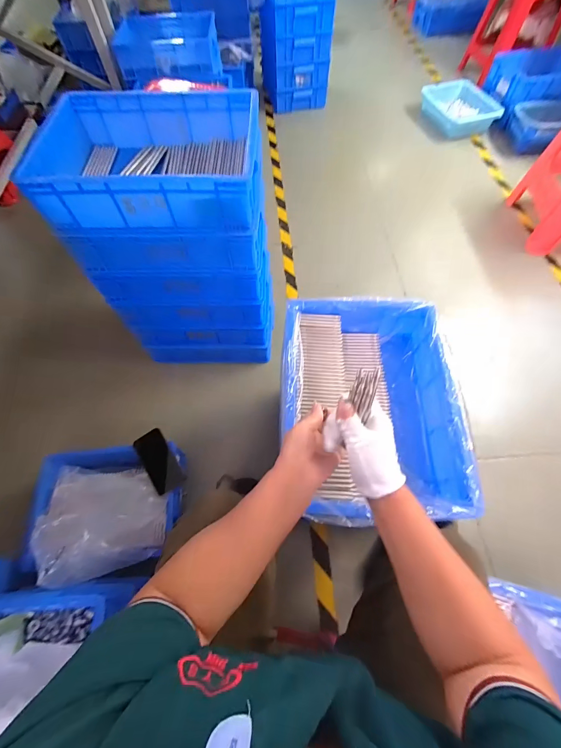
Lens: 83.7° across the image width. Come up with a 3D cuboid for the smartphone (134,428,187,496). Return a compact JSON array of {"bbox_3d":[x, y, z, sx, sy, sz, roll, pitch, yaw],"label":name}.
[{"bbox_3d":[-0.311,0.222,0.803,0.071,0.017,0.158,-31,73,-18],"label":"smartphone"}]

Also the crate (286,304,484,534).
[{"bbox_3d":[0.162,0.059,0.608,0.306,0.124,0.417,2,64,2],"label":"crate"}]

